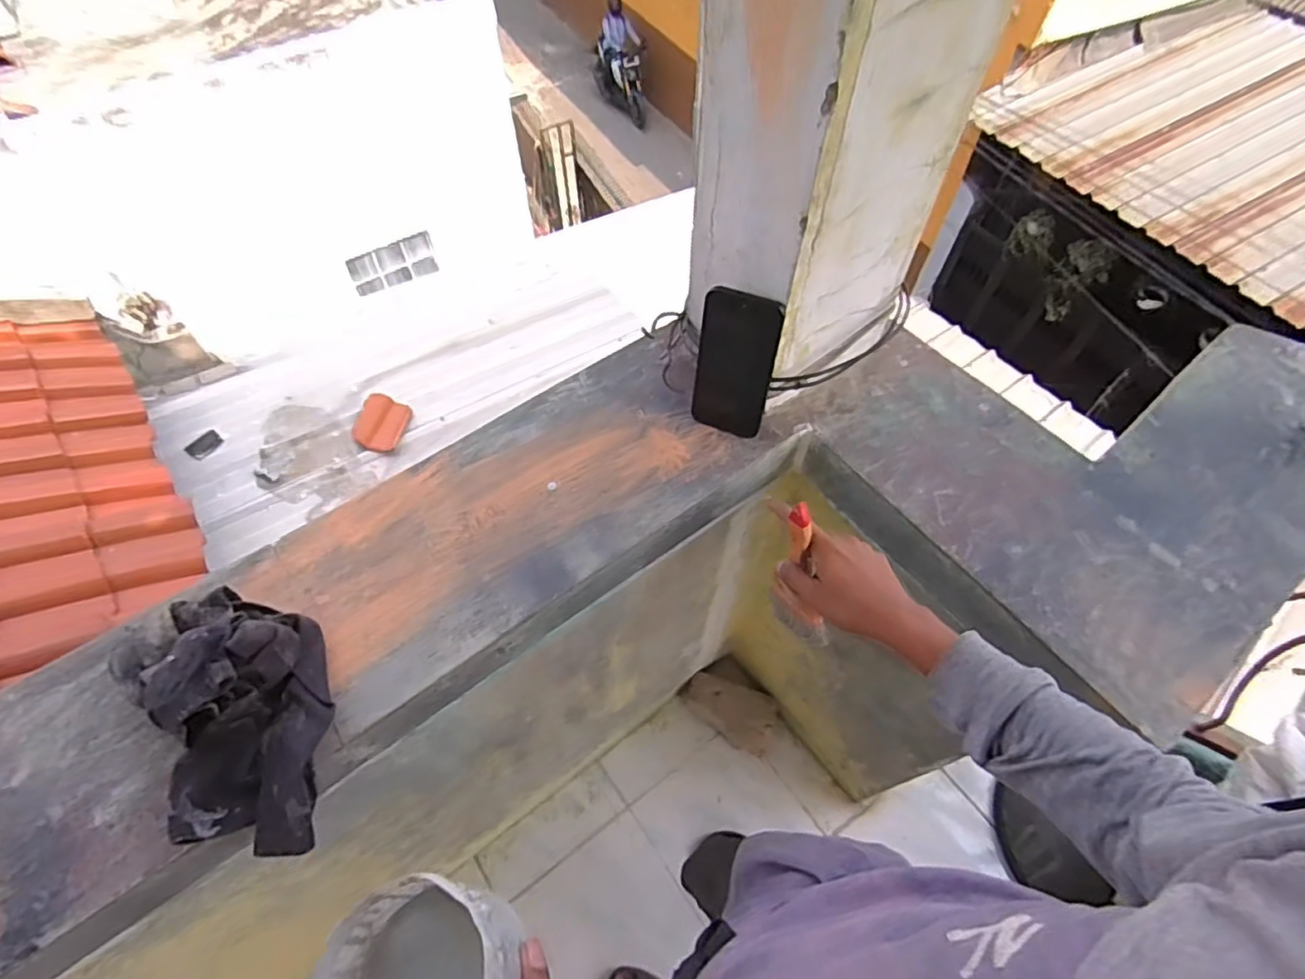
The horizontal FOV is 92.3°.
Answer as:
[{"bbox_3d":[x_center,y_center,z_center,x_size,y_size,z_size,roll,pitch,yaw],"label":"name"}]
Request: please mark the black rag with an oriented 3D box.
[{"bbox_3d":[-0.332,0.179,0.501,0.140,0.064,0.232,-31,63,-19],"label":"black rag"}]

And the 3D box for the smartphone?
[{"bbox_3d":[0.085,-0.124,0.639,0.078,0.162,0.011,8,45,5],"label":"smartphone"}]

